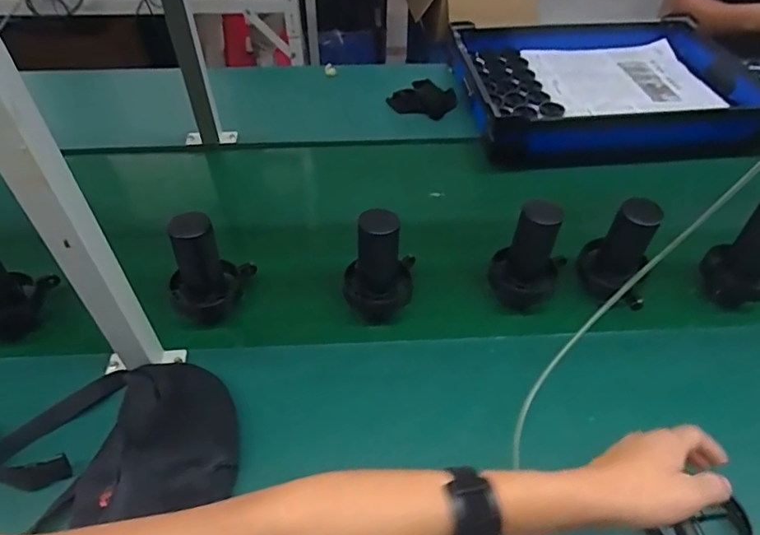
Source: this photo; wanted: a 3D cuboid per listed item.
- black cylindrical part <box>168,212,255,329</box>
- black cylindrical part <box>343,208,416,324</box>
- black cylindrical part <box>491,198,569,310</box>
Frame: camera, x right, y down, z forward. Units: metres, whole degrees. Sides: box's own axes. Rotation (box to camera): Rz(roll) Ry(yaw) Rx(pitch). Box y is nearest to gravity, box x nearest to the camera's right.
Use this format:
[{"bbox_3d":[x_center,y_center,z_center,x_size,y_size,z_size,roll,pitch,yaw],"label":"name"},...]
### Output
[{"bbox_3d":[-0.237,-0.004,0.724,0.111,0.154,0.084,-18,49,-16],"label":"black cylindrical part"},{"bbox_3d":[-0.002,-0.006,0.729,0.095,0.168,0.095,1,46,1],"label":"black cylindrical part"},{"bbox_3d":[0.217,-0.026,0.755,0.100,0.163,0.087,14,48,14],"label":"black cylindrical part"}]

